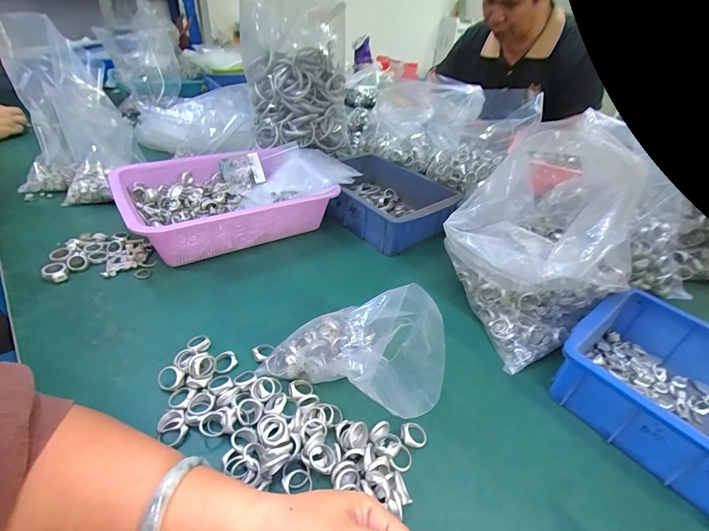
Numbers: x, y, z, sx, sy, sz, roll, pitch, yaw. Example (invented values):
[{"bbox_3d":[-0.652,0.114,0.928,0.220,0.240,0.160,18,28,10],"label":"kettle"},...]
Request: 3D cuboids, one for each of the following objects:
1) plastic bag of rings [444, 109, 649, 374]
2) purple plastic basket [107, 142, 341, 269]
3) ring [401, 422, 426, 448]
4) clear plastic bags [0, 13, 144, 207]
[{"bbox_3d":[0.205,-0.031,0.419,0.160,0.219,0.176,-14,41,-25],"label":"plastic bag of rings"},{"bbox_3d":[-0.201,-0.100,0.569,0.287,0.090,0.215,-19,43,-30],"label":"purple plastic basket"},{"bbox_3d":[0.055,0.155,0.323,0.024,0.007,0.021,0,37,-7],"label":"ring"},{"bbox_3d":[-0.493,-0.257,0.592,0.168,0.254,0.204,-22,45,-33],"label":"clear plastic bags"}]

